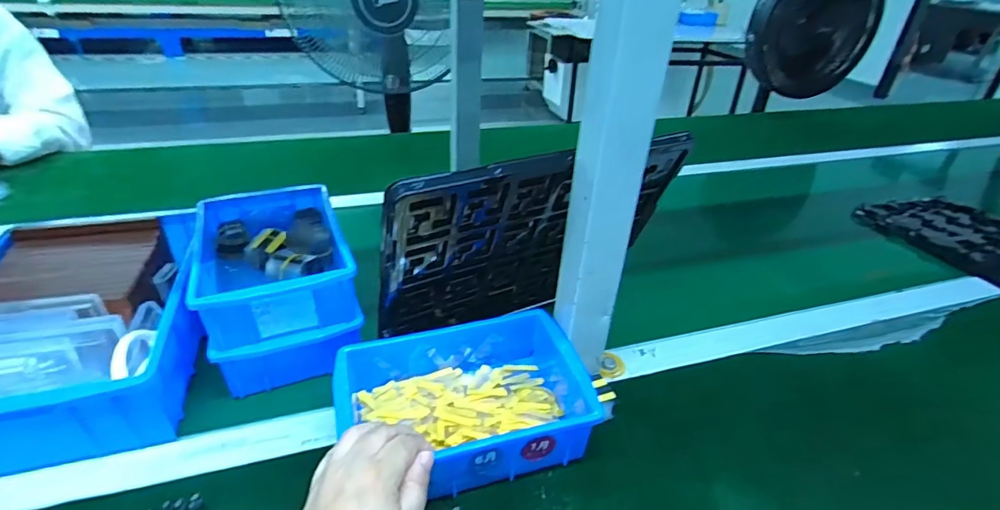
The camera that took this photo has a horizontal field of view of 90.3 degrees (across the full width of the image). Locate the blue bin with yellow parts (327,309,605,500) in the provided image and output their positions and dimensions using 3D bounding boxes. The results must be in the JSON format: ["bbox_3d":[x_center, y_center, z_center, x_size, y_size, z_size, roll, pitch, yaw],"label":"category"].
[{"bbox_3d":[-0.031,0.124,0.429,0.199,0.059,0.134,-8,34,-18],"label":"blue bin with yellow parts"}]

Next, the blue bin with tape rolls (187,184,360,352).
[{"bbox_3d":[-0.230,-0.002,0.509,0.125,0.059,0.200,-11,35,-23],"label":"blue bin with tape rolls"}]

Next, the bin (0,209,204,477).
[{"bbox_3d":[-0.398,0.072,0.484,0.221,0.094,0.284,-7,34,-17],"label":"bin"}]

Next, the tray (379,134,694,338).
[{"bbox_3d":[0.029,-0.007,0.478,0.287,0.225,0.016,-15,57,-25],"label":"tray"}]

